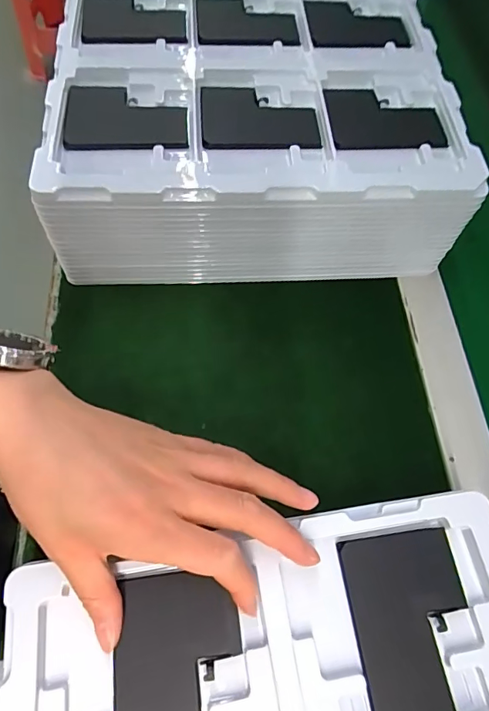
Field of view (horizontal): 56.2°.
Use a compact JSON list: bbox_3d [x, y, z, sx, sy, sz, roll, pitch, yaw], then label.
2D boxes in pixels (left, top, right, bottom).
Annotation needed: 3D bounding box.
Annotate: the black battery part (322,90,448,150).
[{"bbox_3d":[0.110,-0.187,0.361,0.086,0.006,0.066,0,64,-3],"label":"black battery part"}]

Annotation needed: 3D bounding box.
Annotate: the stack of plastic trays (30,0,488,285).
[{"bbox_3d":[0.004,-0.213,0.412,0.308,0.096,0.278,-2,64,-4],"label":"stack of plastic trays"}]

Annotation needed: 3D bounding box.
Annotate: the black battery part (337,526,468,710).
[{"bbox_3d":[0.093,0.148,0.256,0.064,0.006,0.089,-6,65,-6],"label":"black battery part"}]

